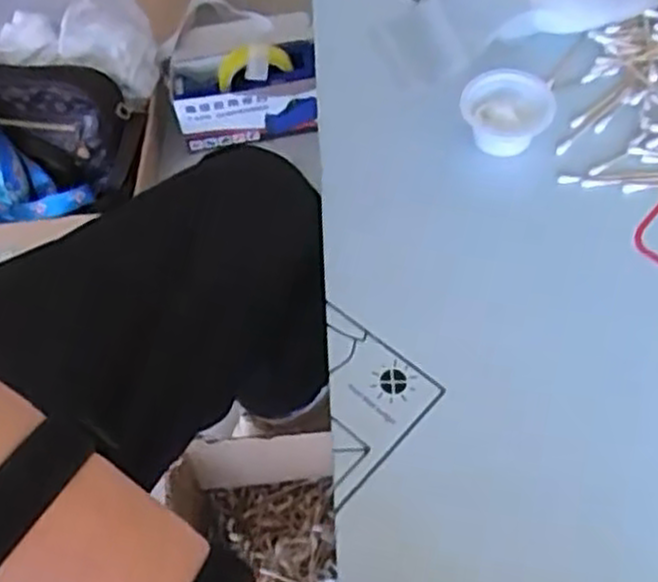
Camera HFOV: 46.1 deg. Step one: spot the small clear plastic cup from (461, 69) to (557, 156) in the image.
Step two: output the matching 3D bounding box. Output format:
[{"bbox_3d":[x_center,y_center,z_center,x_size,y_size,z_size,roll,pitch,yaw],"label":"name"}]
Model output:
[{"bbox_3d":[0.110,-0.110,0.475,0.053,0.027,0.047,17,61,14],"label":"small clear plastic cup"}]

